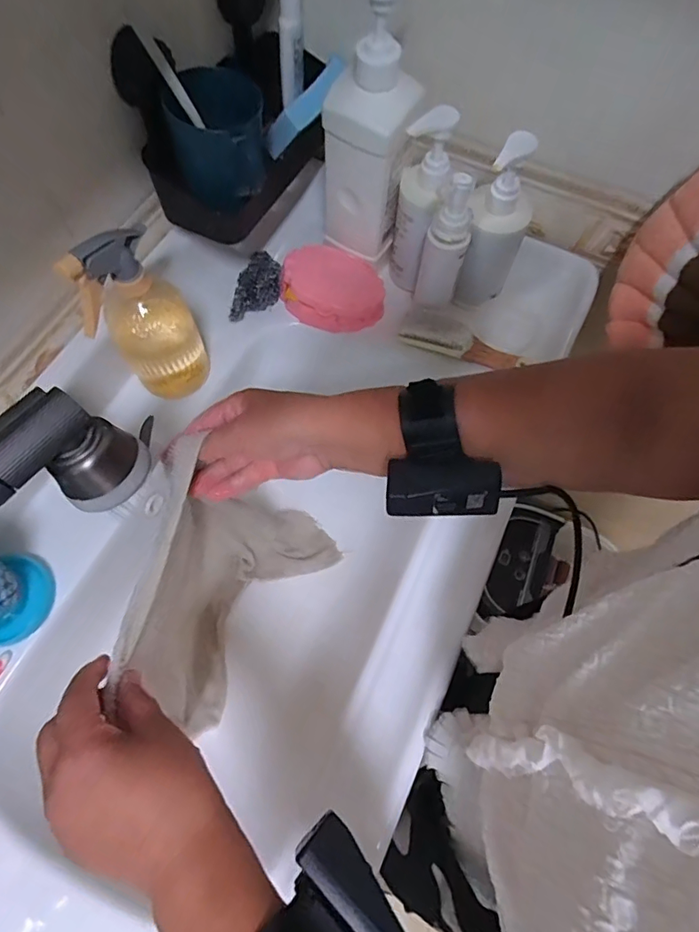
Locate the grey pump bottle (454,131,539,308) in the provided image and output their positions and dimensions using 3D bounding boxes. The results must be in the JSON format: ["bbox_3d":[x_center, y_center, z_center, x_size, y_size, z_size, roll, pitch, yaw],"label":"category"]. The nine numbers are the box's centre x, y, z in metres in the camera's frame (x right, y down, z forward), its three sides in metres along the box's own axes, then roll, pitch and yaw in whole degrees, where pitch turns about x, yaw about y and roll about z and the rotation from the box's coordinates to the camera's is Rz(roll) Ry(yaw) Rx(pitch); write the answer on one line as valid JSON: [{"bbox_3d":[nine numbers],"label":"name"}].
[{"bbox_3d":[0.156,-0.253,0.528,0.064,0.178,0.045,20,67,6],"label":"grey pump bottle"}]

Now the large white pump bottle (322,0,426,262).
[{"bbox_3d":[0.020,-0.327,0.503,0.083,0.247,0.058,24,68,8],"label":"large white pump bottle"}]

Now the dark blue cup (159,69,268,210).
[{"bbox_3d":[-0.121,-0.304,0.467,0.085,0.079,0.073,-1,66,-3],"label":"dark blue cup"}]

